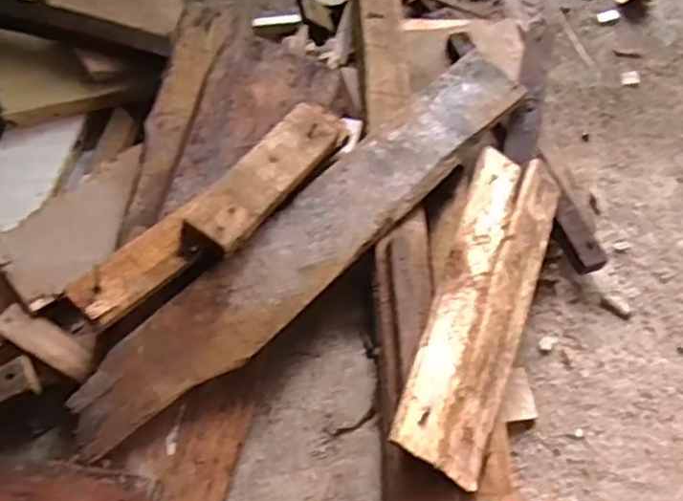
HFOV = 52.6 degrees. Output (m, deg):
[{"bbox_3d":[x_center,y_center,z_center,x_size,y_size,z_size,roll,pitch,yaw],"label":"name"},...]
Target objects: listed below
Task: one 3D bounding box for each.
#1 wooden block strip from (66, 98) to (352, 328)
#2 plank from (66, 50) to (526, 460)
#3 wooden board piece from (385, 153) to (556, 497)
[{"bbox_3d":[-0.100,-0.035,0.613,0.064,0.036,0.295,38,66,18],"label":"wooden block strip"},{"bbox_3d":[-0.012,-0.024,0.633,0.084,0.019,0.531,38,65,22],"label":"plank"},{"bbox_3d":[0.129,0.040,0.612,0.089,0.018,0.329,34,55,-13],"label":"wooden board piece"}]

